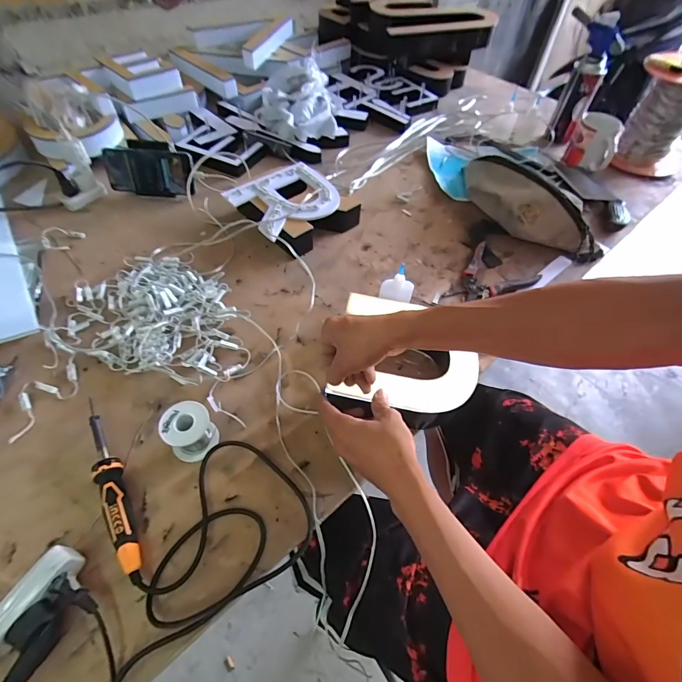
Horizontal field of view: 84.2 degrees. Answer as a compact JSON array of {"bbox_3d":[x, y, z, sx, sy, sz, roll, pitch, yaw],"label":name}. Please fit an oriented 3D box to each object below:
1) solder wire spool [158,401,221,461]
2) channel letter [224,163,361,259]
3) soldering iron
[{"bbox_3d":[-0.180,0.107,0.451,0.053,0.053,0.050,1,54,-1],"label":"solder wire spool"},{"bbox_3d":[-0.089,-0.243,0.704,0.186,0.067,0.180,-38,64,-26],"label":"channel letter"},{"bbox_3d":[-0.260,0.158,0.428,0.026,0.028,0.219,-24,58,-18],"label":"soldering iron"}]

